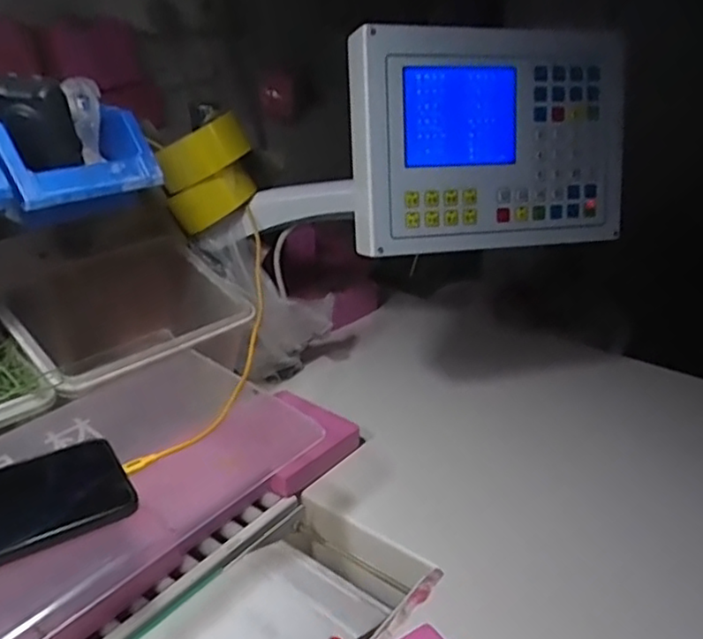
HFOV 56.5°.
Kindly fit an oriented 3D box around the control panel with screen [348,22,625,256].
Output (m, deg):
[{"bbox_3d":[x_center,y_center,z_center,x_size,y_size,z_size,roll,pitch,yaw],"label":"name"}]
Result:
[{"bbox_3d":[0.128,-0.155,0.571,0.250,0.190,0.053,-8,13,-12],"label":"control panel with screen"}]

